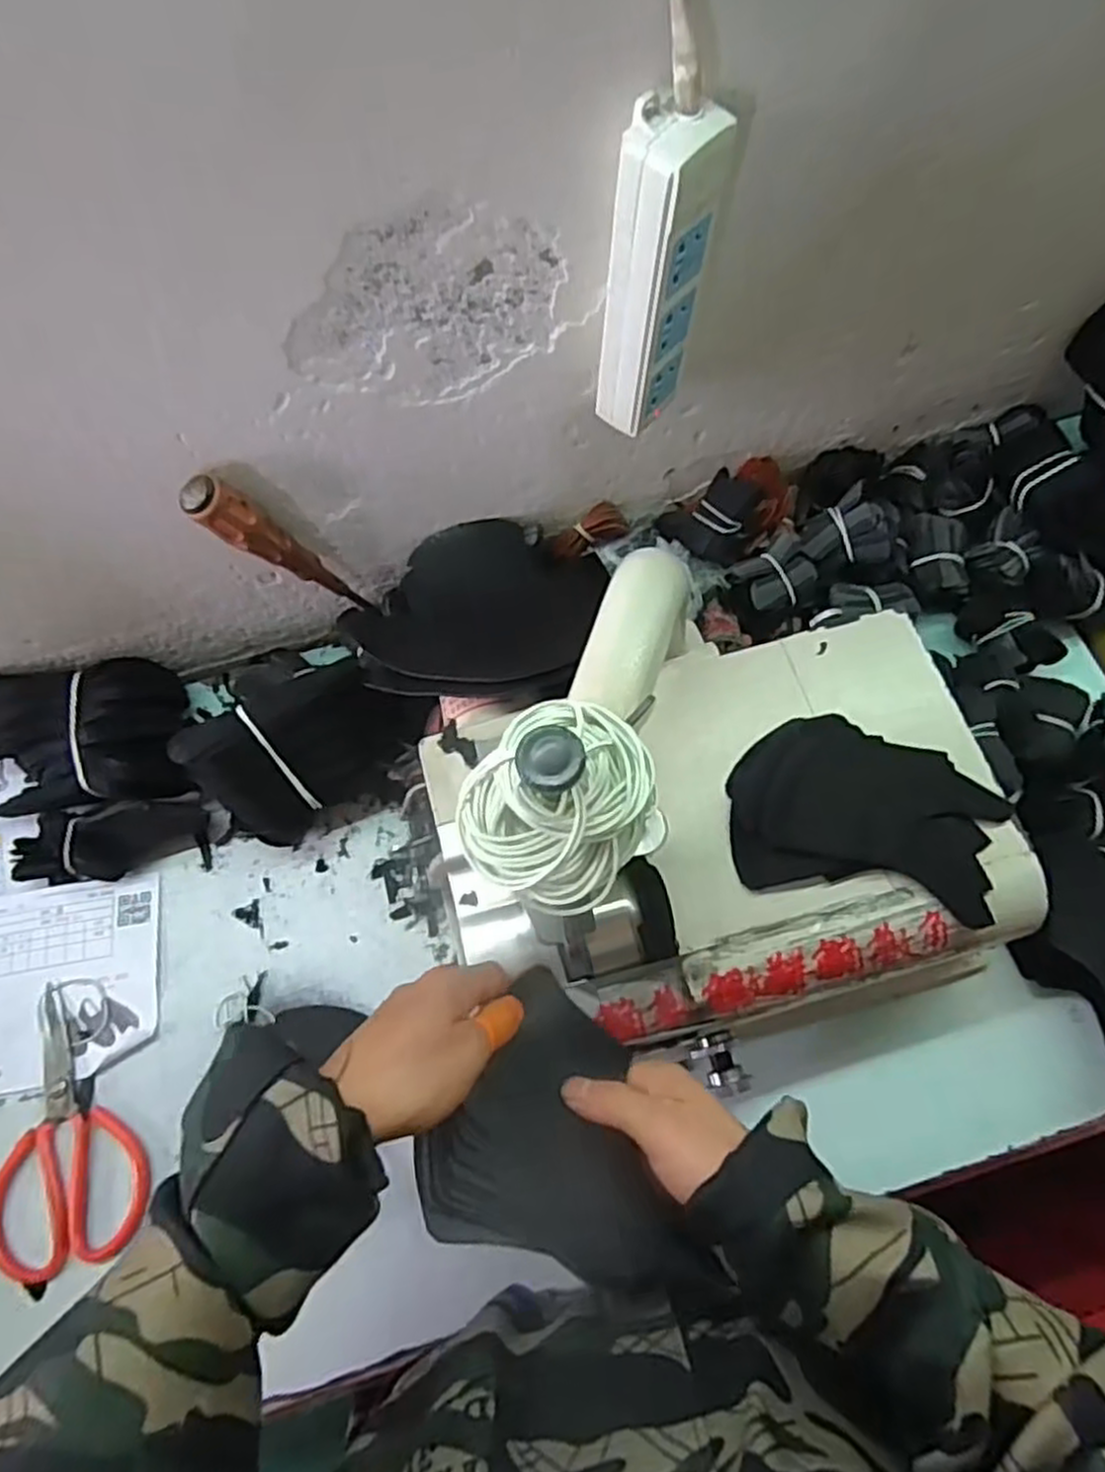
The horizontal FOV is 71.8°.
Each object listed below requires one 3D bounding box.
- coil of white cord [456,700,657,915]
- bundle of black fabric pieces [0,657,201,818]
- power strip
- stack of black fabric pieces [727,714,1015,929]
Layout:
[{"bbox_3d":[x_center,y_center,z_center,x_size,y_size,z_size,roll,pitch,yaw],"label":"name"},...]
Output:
[{"bbox_3d":[0.003,0.022,0.274,0.063,0.034,0.072,31,75,13],"label":"coil of white cord"},{"bbox_3d":[-0.385,0.010,0.621,0.158,0.084,0.125,-13,70,-2],"label":"bundle of black fabric pieces"},{"bbox_3d":[0.057,-0.250,0.425,0.043,0.165,0.054,32,75,13],"label":"power strip"},{"bbox_3d":[0.189,0.044,0.461,0.154,0.013,0.109,8,68,5],"label":"stack of black fabric pieces"}]

